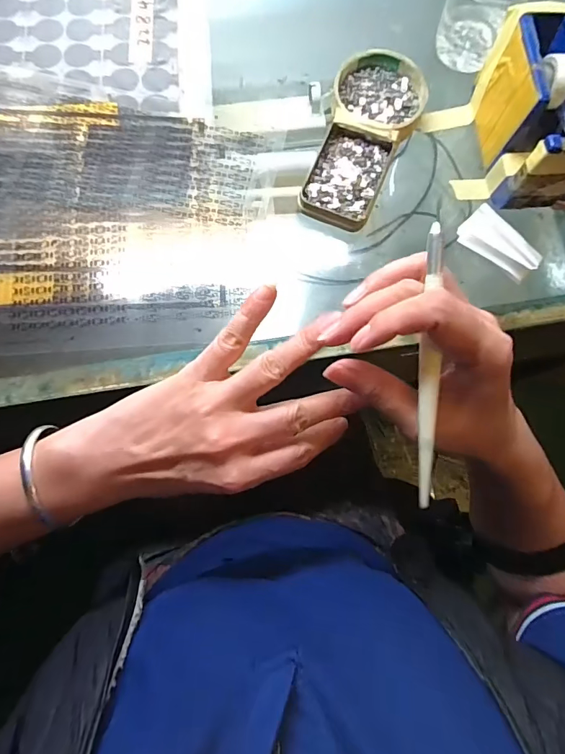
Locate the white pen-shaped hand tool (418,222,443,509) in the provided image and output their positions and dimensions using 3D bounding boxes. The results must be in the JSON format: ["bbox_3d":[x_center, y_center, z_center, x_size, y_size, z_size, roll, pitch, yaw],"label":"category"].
[{"bbox_3d":[0.072,-0.004,0.211,0.008,0.005,0.137,2,95,0],"label":"white pen-shaped hand tool"}]

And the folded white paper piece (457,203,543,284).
[{"bbox_3d":[0.182,-0.112,0.360,0.066,0.017,0.031,42,80,8],"label":"folded white paper piece"}]

